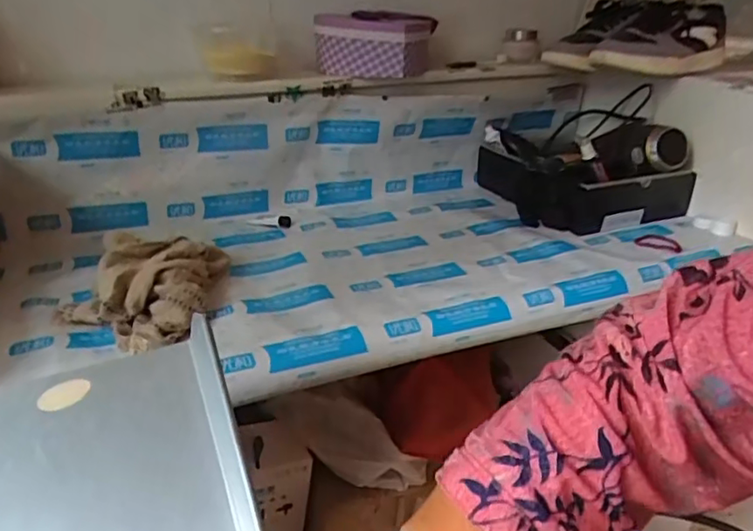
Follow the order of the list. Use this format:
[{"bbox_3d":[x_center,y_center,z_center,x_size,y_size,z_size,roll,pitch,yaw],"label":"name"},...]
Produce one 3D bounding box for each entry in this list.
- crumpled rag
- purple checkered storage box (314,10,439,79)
[{"bbox_3d":[-0.259,0.023,0.646,0.146,0.057,0.179,2,25,0],"label":"crumpled rag"},{"bbox_3d":[-0.007,-0.346,0.928,0.155,0.087,0.158,12,26,21],"label":"purple checkered storage box"}]

